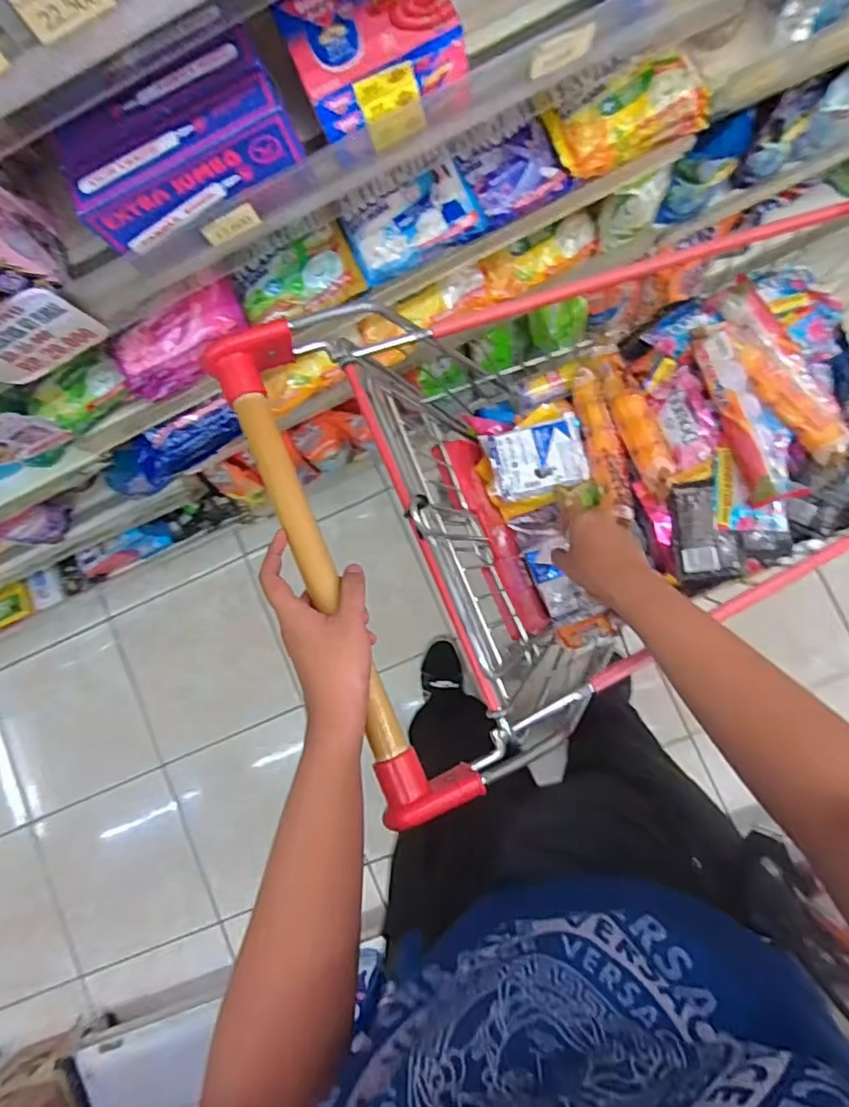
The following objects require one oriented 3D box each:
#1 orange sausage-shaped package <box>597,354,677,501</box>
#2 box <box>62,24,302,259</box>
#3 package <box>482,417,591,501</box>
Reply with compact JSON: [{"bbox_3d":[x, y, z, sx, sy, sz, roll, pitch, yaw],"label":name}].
[{"bbox_3d":[0.253,-0.162,0.701,0.046,0.034,0.201,-15,65,7],"label":"orange sausage-shaped package"},{"bbox_3d":[-0.217,-0.362,0.514,0.190,0.072,0.095,-25,83,6],"label":"box"},{"bbox_3d":[0.141,-0.119,0.737,0.119,0.018,0.087,-12,84,7],"label":"package"}]

